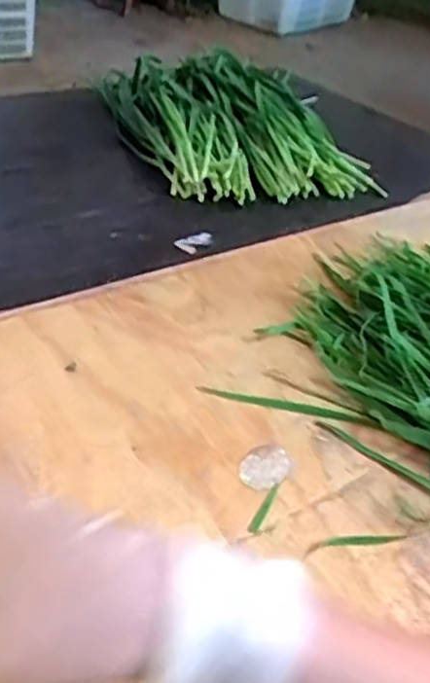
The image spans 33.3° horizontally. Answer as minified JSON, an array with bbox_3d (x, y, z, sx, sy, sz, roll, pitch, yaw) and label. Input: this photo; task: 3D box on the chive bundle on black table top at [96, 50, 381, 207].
[{"bbox_3d":[0.005,-0.306,0.977,0.236,0.050,0.414,-10,41,-22],"label":"chive bundle on black table top"}]

